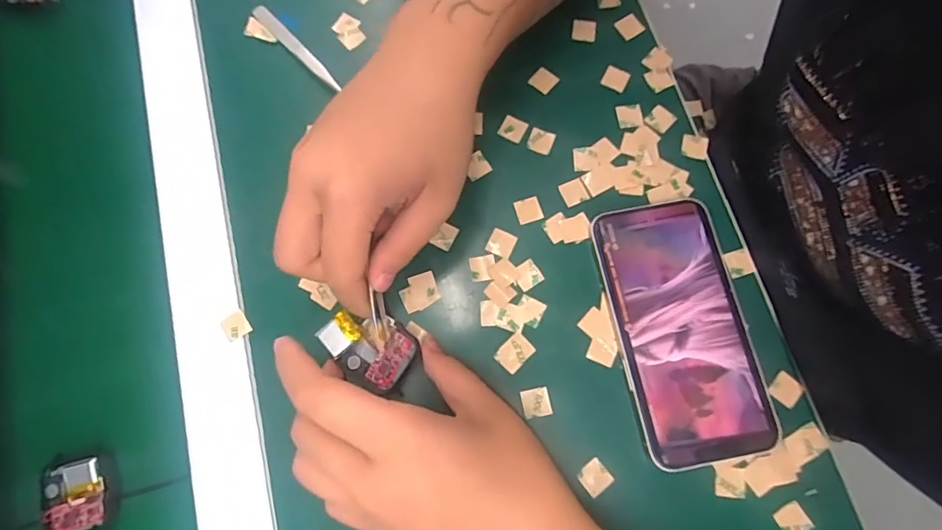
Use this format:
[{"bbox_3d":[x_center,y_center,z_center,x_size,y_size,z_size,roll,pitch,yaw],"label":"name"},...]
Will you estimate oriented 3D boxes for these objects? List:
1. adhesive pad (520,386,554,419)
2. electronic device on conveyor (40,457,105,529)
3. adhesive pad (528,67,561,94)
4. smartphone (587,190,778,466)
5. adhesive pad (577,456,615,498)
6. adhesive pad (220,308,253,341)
[{"bbox_3d":[0.036,0.076,0.279,0.015,0.004,0.015,-13,77,-2],"label":"adhesive pad"},{"bbox_3d":[-0.213,0.124,0.271,0.034,0.008,0.036,-16,77,-3],"label":"electronic device on conveyor"},{"bbox_3d":[0.048,-0.122,0.331,0.016,0.004,0.015,38,80,9],"label":"adhesive pad"},{"bbox_3d":[0.118,0.033,0.286,0.071,0.008,0.144,-11,74,-1],"label":"smartphone"},{"bbox_3d":[0.067,0.113,0.270,0.015,0.004,0.015,-38,79,-7],"label":"adhesive pad"},{"bbox_3d":[-0.137,0.035,0.294,0.014,0.004,0.015,-32,83,-19],"label":"adhesive pad"}]

